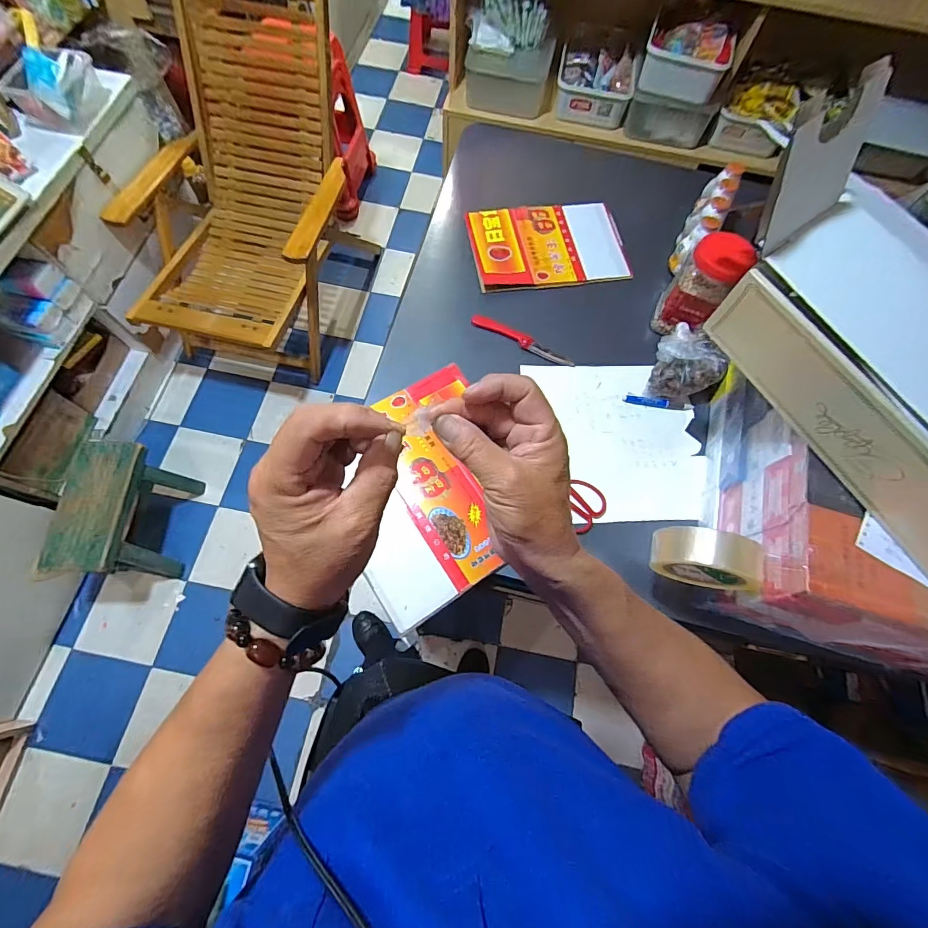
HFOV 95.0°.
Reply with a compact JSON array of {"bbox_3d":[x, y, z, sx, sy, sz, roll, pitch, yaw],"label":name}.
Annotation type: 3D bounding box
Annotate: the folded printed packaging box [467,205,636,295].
[{"bbox_3d":[0.182,-0.461,0.885,0.329,0.014,0.205,-9,70,-6],"label":"folded printed packaging box"}]

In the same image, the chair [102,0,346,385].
[{"bbox_3d":[-0.692,-0.935,1.404,0.595,0.779,1.124,6,69,-1],"label":"chair"}]

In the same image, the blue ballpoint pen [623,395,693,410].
[{"bbox_3d":[0.350,-0.111,0.767,0.124,0.012,0.018,5,69,-1],"label":"blue ballpoint pen"}]

